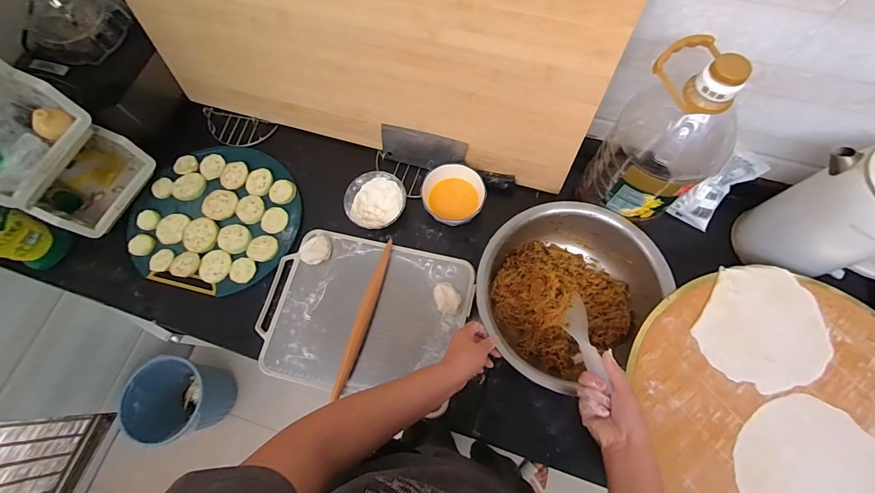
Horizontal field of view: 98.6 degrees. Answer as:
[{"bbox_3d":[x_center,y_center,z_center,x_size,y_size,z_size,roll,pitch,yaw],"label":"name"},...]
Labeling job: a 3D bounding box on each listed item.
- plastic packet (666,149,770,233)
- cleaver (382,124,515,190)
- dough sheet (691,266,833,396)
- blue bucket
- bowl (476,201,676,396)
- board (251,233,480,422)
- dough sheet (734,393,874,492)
[{"bbox_3d":[0.516,-0.100,0.694,0.073,0.156,0.041,45,34,16],"label":"plastic packet"},{"bbox_3d":[0.021,-0.184,0.771,0.284,0.084,0.023,18,45,9],"label":"cleaver"},{"bbox_3d":[0.500,0.120,0.571,0.171,0.012,0.194,31,75,13],"label":"dough sheet"},{"bbox_3d":[-0.863,0.512,1.270,0.235,0.280,0.248,-1,70,2],"label":"blue bucket"},{"bbox_3d":[0.216,0.074,0.661,0.274,0.092,0.312,33,75,13],"label":"bowl"},{"bbox_3d":[-0.140,0.126,0.709,0.380,0.027,0.289,12,73,6],"label":"board"},{"bbox_3d":[0.514,0.321,0.504,0.204,0.008,0.208,-33,73,-9],"label":"dough sheet"}]

